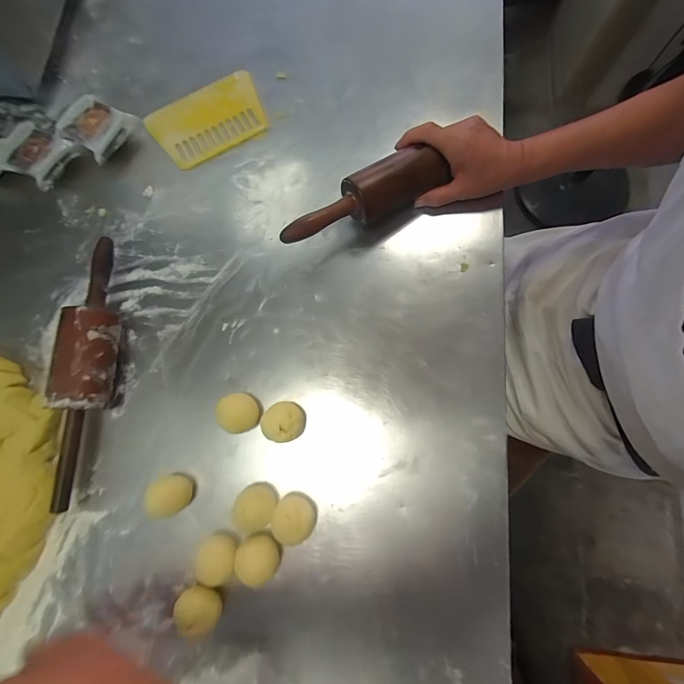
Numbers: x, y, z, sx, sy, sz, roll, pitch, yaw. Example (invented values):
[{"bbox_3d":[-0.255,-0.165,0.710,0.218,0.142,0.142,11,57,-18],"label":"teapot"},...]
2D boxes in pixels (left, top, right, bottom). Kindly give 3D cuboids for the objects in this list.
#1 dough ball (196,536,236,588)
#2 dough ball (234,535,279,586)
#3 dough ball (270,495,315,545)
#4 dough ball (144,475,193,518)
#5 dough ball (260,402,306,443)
[{"bbox_3d":[-0.134,0.235,0.363,0.040,0.029,0.043,0,77,0],"label":"dough ball"},{"bbox_3d":[-0.092,0.236,0.365,0.045,0.030,0.039,28,79,6],"label":"dough ball"},{"bbox_3d":[-0.054,0.196,0.372,0.044,0.031,0.045,0,77,0],"label":"dough ball"},{"bbox_3d":[-0.197,0.173,0.376,0.042,0.031,0.040,0,77,0],"label":"dough ball"},{"bbox_3d":[-0.068,0.093,0.393,0.050,0.036,0.044,-6,77,-1],"label":"dough ball"}]

